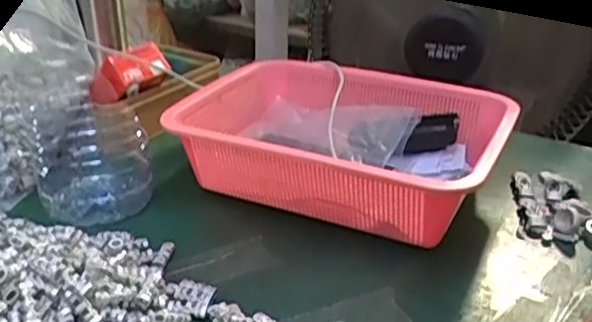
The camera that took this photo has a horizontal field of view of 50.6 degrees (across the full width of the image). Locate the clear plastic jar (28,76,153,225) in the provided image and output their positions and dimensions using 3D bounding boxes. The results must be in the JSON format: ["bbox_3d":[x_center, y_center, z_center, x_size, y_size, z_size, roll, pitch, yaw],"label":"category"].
[{"bbox_3d":[-0.202,-0.013,0.619,0.094,0.085,0.165,-10,28,-18],"label":"clear plastic jar"}]

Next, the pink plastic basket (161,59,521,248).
[{"bbox_3d":[0.047,-0.014,0.614,0.284,0.093,0.212,13,30,25],"label":"pink plastic basket"}]

